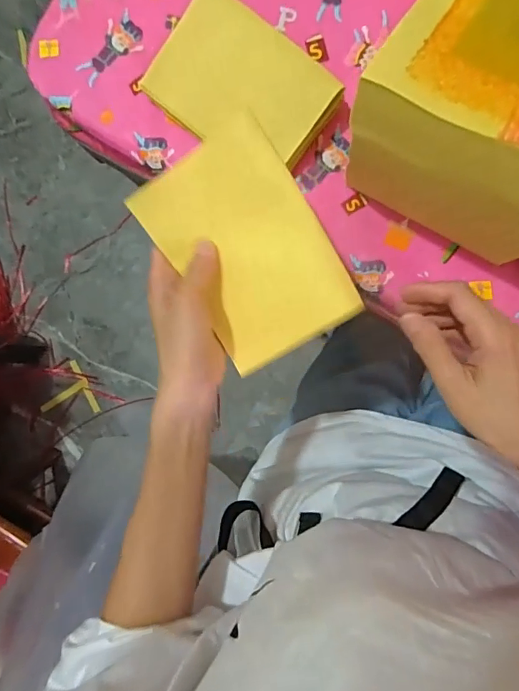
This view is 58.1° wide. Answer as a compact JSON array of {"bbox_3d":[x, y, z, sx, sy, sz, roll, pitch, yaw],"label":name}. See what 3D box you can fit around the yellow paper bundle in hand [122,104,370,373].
[{"bbox_3d":[-0.009,-0.070,0.348,0.111,0.010,0.162,-32,94,16],"label":"yellow paper bundle in hand"}]

